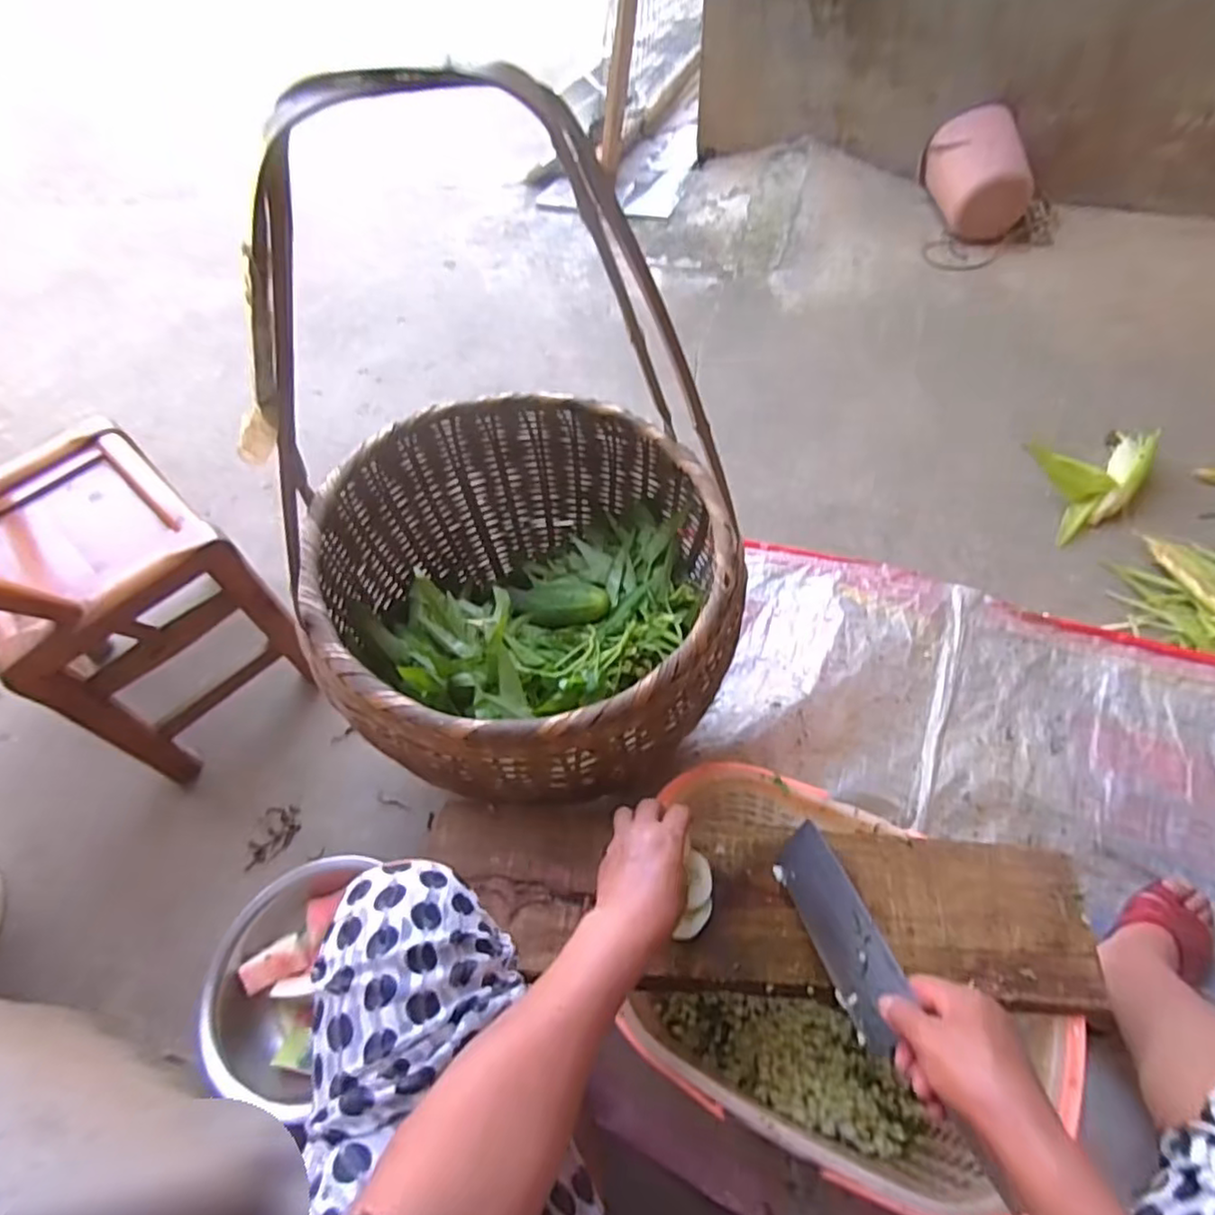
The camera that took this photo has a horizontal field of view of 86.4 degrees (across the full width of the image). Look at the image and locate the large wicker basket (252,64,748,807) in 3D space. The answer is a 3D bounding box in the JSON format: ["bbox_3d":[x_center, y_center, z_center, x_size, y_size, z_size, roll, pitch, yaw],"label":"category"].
[{"bbox_3d":[-0.110,-0.127,0.682,0.534,0.667,0.505,33,63,24],"label":"large wicker basket"}]

